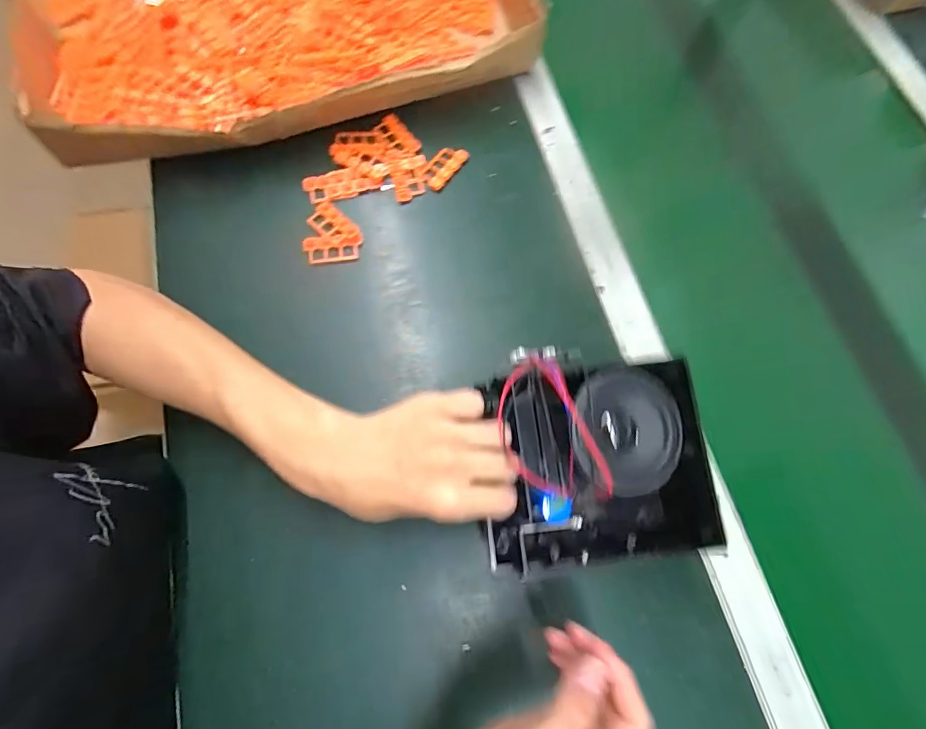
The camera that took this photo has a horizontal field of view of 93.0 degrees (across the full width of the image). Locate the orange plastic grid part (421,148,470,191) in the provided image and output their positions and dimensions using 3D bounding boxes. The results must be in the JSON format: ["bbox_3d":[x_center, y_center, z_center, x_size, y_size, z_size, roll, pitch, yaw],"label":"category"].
[{"bbox_3d":[-0.019,-0.204,0.451,0.026,0.008,0.053,37,74,10],"label":"orange plastic grid part"}]

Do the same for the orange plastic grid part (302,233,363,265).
[{"bbox_3d":[-0.124,-0.111,0.419,0.055,0.004,0.027,-7,72,-5],"label":"orange plastic grid part"}]

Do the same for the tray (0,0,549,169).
[{"bbox_3d":[-0.200,-0.428,0.485,0.472,0.067,0.417,-19,73,-8],"label":"tray"}]

